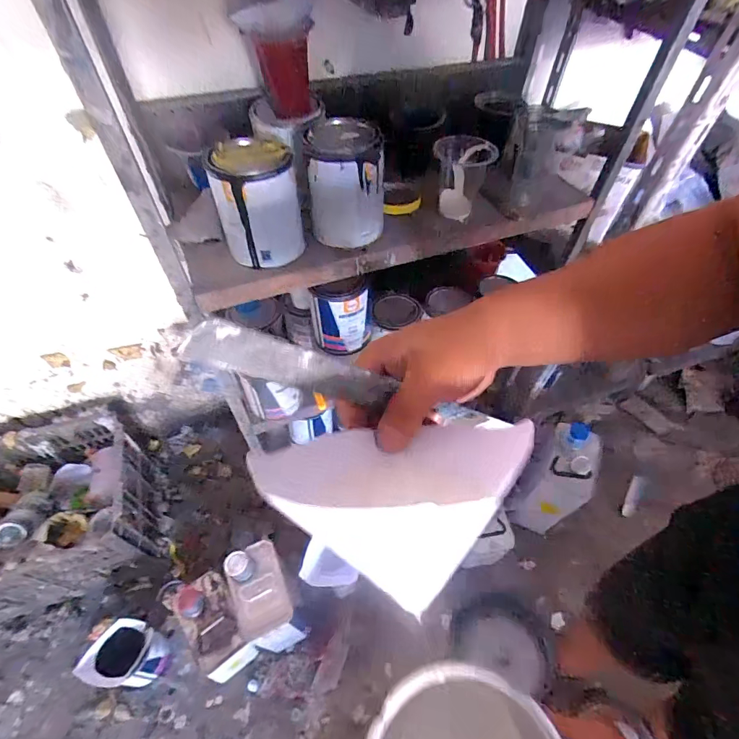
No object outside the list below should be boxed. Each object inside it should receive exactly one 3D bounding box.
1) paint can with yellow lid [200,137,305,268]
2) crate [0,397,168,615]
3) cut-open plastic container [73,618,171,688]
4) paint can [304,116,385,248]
[{"bbox_3d":[-0.141,-0.214,0.534,0.103,0.130,0.090,-10,53,-8],"label":"paint can with yellow lid"},{"bbox_3d":[-0.831,0.338,1.009,0.531,0.244,0.432,-17,55,-14],"label":"crate"},{"bbox_3d":[-0.511,0.623,0.890,0.115,0.175,0.116,10,53,7],"label":"cut-open plastic container"},{"bbox_3d":[-0.031,-0.245,0.552,0.095,0.134,0.095,1,52,-1],"label":"paint can"}]

